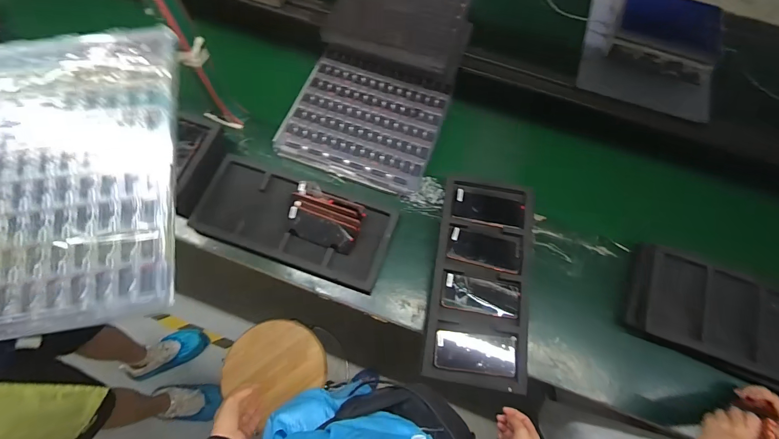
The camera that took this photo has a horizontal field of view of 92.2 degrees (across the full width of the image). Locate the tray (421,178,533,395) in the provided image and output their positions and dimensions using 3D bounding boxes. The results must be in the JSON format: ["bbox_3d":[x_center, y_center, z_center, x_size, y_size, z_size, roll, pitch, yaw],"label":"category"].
[{"bbox_3d":[0.219,0.134,0.890,0.223,0.065,0.476,11,68,2],"label":"tray"}]

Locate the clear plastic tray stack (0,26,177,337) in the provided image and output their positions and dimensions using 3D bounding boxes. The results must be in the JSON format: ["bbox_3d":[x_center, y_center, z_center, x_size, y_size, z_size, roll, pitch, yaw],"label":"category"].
[{"bbox_3d":[-0.463,-0.079,0.519,0.316,0.030,0.445,-10,69,-6],"label":"clear plastic tray stack"}]

